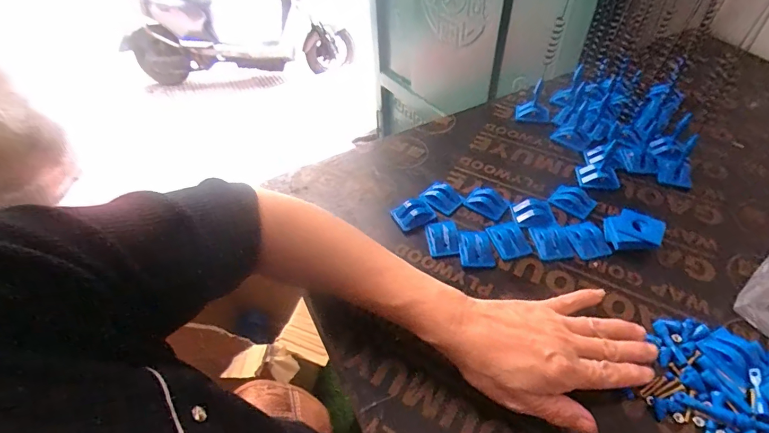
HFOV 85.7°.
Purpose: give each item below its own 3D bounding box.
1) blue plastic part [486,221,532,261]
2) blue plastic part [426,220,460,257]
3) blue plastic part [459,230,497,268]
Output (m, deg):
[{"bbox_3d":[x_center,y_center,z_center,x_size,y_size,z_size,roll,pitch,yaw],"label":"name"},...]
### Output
[{"bbox_3d":[0.130,0.023,0.435,0.037,0.008,0.042,-14,49,-8],"label":"blue plastic part"},{"bbox_3d":[0.061,0.022,0.438,0.032,0.007,0.042,-5,48,0],"label":"blue plastic part"},{"bbox_3d":[0.094,0.032,0.428,0.034,0.009,0.042,-5,48,0],"label":"blue plastic part"}]

